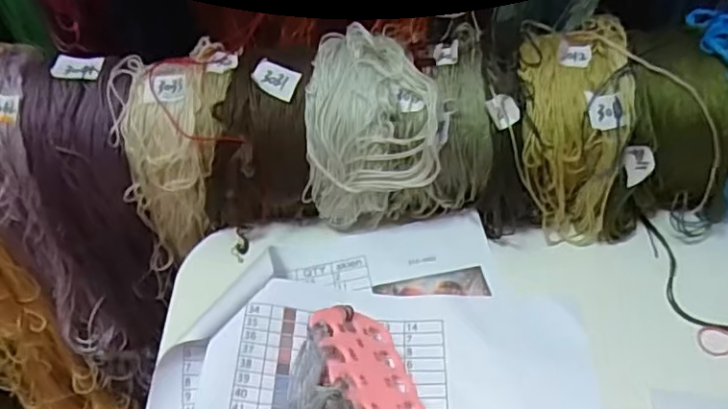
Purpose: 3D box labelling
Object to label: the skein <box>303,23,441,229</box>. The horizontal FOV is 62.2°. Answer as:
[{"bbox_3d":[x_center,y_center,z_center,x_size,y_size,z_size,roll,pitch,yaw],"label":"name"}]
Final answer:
[{"bbox_3d":[0.004,-0.042,0.375,0.077,0.097,0.083,-3,51,3],"label":"skein"}]

